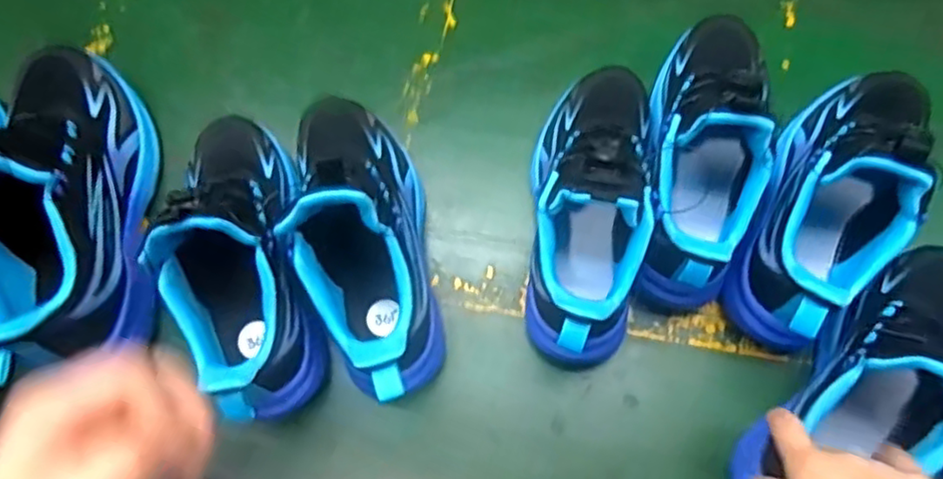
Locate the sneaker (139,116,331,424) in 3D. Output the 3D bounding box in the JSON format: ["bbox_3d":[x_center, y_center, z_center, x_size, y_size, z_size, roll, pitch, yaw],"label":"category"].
[{"bbox_3d":[-0.168,0.004,0.460,0.082,0.112,0.230,-12,74,-2],"label":"sneaker"}]

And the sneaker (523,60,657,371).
[{"bbox_3d":[0.085,-0.031,0.473,0.082,0.134,0.227,6,75,3],"label":"sneaker"}]

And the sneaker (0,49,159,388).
[{"bbox_3d":[-0.304,-0.037,0.486,0.096,0.158,0.255,-10,74,-1],"label":"sneaker"}]

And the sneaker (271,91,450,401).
[{"bbox_3d":[-0.076,-0.002,0.471,0.085,0.138,0.228,-10,74,-1],"label":"sneaker"}]

